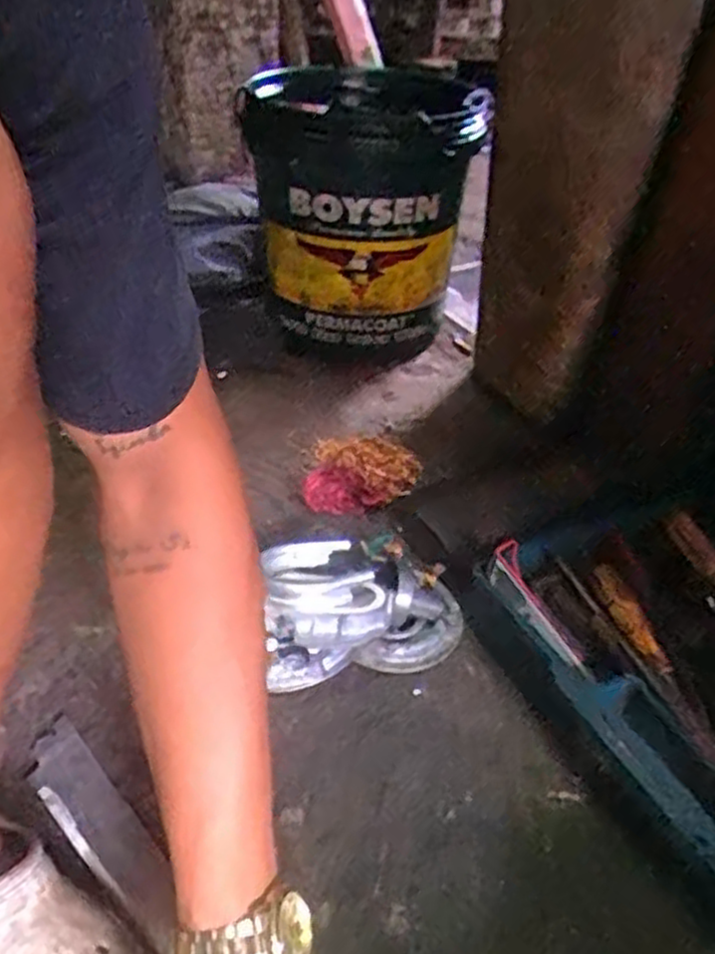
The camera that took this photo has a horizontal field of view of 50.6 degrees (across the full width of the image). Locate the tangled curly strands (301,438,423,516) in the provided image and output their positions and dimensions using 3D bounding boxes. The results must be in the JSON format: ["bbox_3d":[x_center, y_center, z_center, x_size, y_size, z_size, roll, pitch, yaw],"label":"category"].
[{"bbox_3d":[0.005,0.002,0.791,0.119,0.047,0.074,6,37,0],"label":"tangled curly strands"}]

